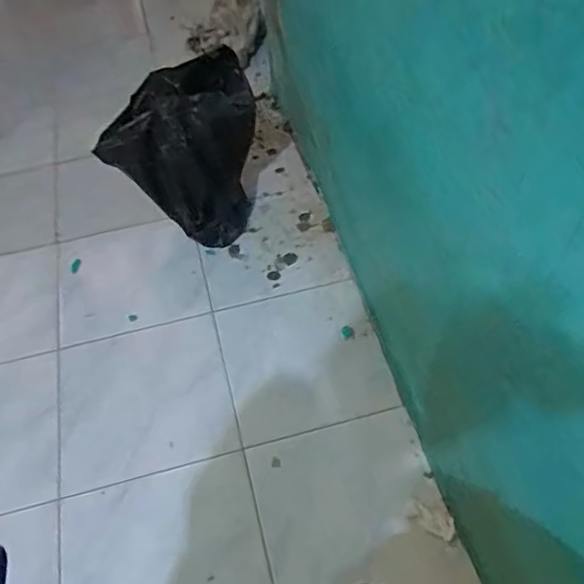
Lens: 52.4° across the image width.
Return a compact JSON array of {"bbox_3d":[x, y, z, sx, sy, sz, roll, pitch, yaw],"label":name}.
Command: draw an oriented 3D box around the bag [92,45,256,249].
[{"bbox_3d":[-0.204,-0.275,1.225,0.300,0.345,0.218,-28,53,-18],"label":"bag"}]

